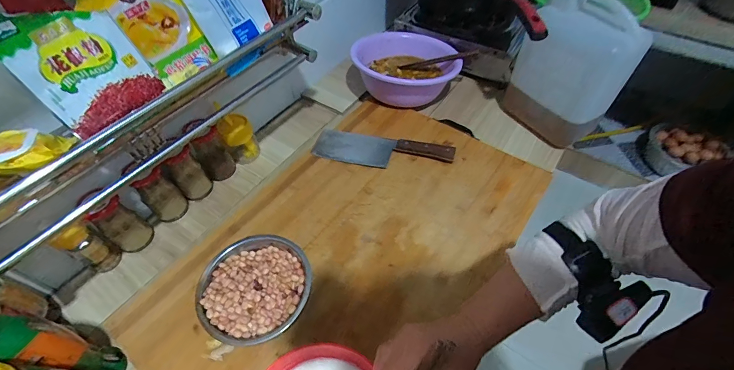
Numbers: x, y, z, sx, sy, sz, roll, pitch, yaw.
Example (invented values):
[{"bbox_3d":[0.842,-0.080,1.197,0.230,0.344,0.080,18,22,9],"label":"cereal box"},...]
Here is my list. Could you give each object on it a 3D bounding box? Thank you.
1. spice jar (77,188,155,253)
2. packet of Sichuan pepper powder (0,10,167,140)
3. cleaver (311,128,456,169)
[{"bbox_3d":[-0.428,0.064,0.600,0.059,0.124,0.056,-2,54,2],"label":"spice jar"},{"bbox_3d":[-0.332,-0.141,0.406,0.015,0.136,0.118,19,55,43],"label":"packet of Sichuan pepper powder"},{"bbox_3d":[0.028,-0.070,0.724,0.291,0.030,0.073,13,55,12],"label":"cleaver"}]

